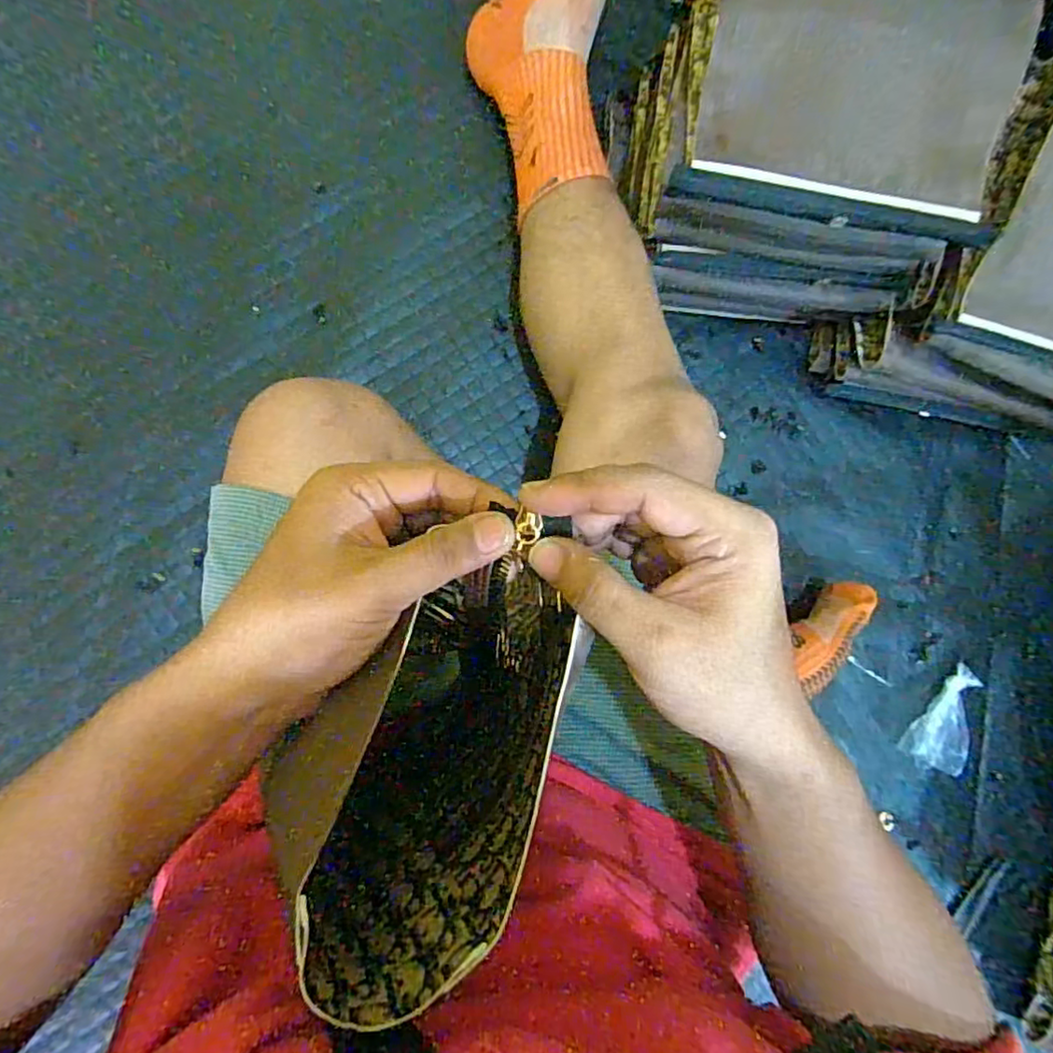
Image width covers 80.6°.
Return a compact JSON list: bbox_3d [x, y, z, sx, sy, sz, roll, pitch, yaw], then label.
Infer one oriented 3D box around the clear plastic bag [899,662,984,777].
[{"bbox_3d":[0.412,0.190,0.605,0.052,0.025,0.104,39,83,-2],"label":"clear plastic bag"}]

